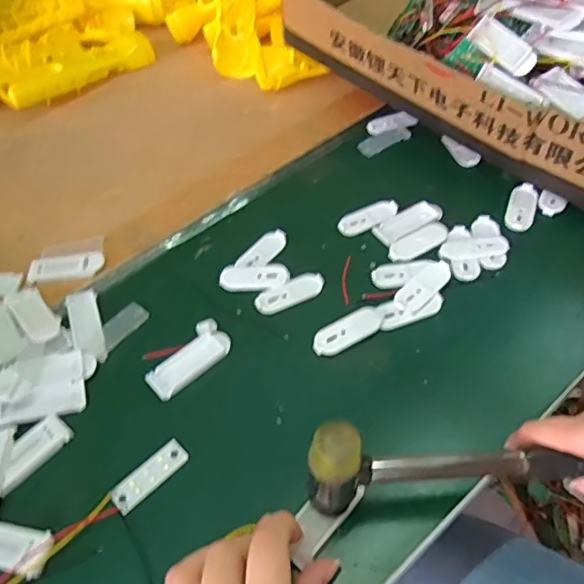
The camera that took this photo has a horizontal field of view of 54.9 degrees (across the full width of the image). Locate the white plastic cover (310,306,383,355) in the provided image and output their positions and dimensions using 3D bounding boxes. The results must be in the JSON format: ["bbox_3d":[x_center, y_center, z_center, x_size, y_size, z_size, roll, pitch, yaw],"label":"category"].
[{"bbox_3d":[0.038,0.026,0.379,0.053,0.004,0.021,-26,52,-16],"label":"white plastic cover"}]

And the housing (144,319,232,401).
[{"bbox_3d":[-0.068,0.044,0.373,0.031,0.004,0.061,33,60,28],"label":"housing"}]

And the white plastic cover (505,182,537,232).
[{"bbox_3d":[0.181,-0.066,0.443,0.020,0.007,0.052,15,53,17],"label":"white plastic cover"}]

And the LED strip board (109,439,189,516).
[{"bbox_3d":[-0.082,0.106,0.326,0.047,0.004,0.018,-39,57,-24],"label":"LED strip board"}]

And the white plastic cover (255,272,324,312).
[{"bbox_3d":[-0.002,-0.001,0.403,0.051,0.004,0.022,-20,51,-11],"label":"white plastic cover"}]

